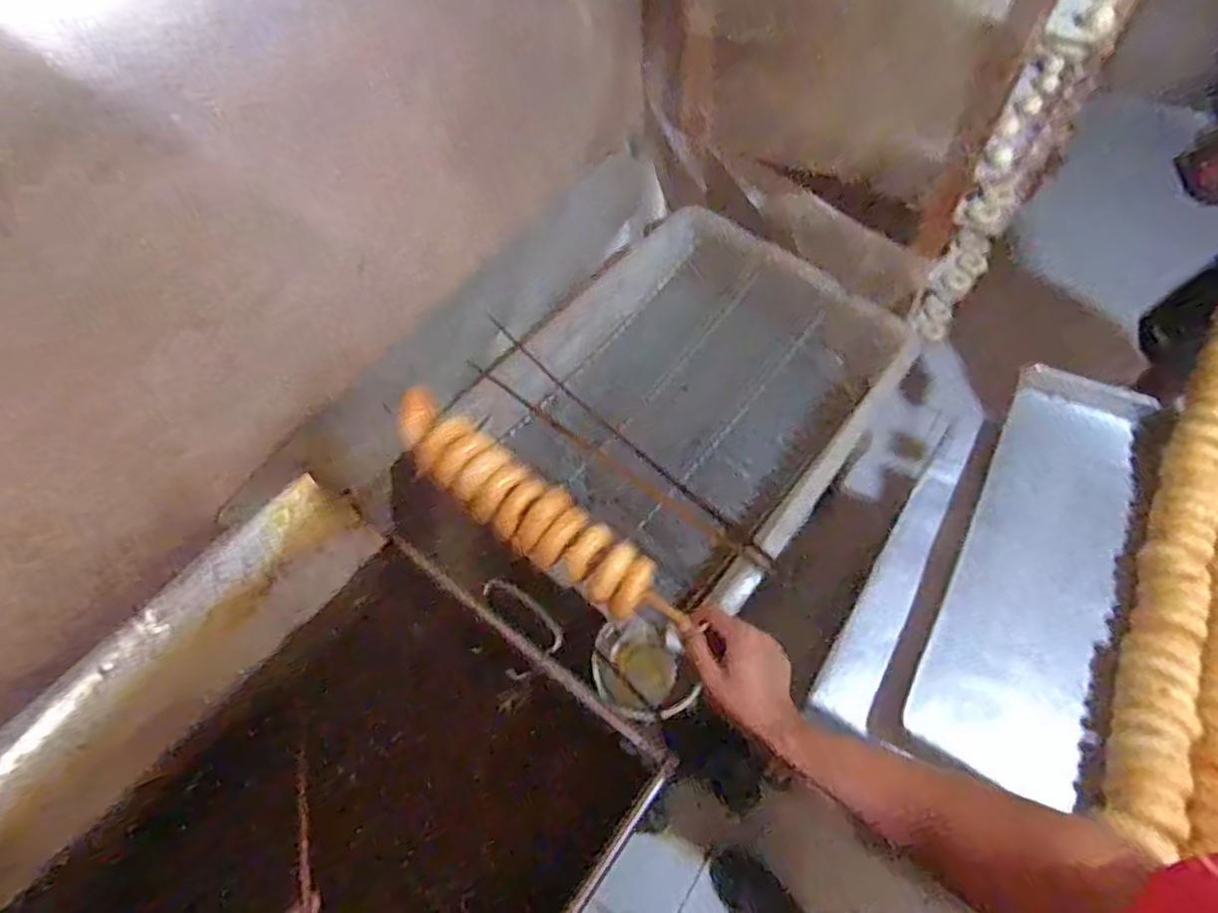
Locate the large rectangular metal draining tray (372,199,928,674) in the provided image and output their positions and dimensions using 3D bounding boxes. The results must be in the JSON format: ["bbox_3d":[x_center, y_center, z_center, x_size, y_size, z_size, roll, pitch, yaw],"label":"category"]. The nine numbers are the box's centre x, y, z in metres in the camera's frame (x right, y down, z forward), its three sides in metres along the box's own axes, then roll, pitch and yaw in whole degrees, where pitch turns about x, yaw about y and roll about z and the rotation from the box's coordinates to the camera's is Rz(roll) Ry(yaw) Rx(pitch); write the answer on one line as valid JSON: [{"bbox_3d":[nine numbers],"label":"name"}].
[{"bbox_3d":[0.094,-0.056,1.031,0.514,0.149,0.729,31,64,21],"label":"large rectangular metal draining tray"}]

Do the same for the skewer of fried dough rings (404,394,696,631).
[{"bbox_3d":[-0.081,0.059,0.686,0.367,0.056,0.076,37,65,5],"label":"skewer of fried dough rings"}]

